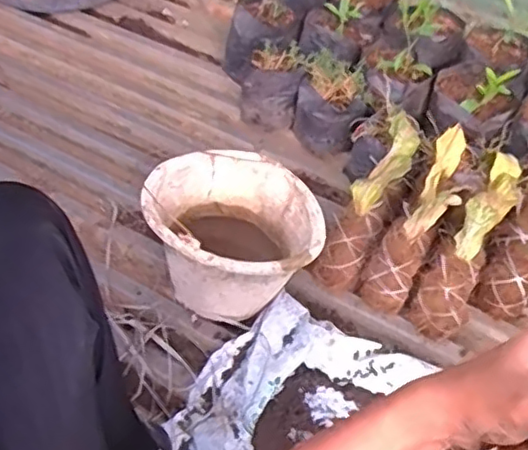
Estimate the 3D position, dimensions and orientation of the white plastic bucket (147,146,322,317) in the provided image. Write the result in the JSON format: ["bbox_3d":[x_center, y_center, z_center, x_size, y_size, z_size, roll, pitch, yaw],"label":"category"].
[{"bbox_3d":[-0.048,0.023,0.929,0.223,0.190,0.233,3,52,-4],"label":"white plastic bucket"}]

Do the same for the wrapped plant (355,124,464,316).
[{"bbox_3d":[0.247,-0.020,0.973,0.081,0.077,0.324,26,76,16],"label":"wrapped plant"}]

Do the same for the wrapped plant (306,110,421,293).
[{"bbox_3d":[0.177,-0.046,1.005,0.072,0.095,0.323,26,80,17],"label":"wrapped plant"}]

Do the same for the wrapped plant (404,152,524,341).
[{"bbox_3d":[0.324,0.016,0.955,0.080,0.087,0.333,28,76,18],"label":"wrapped plant"}]

